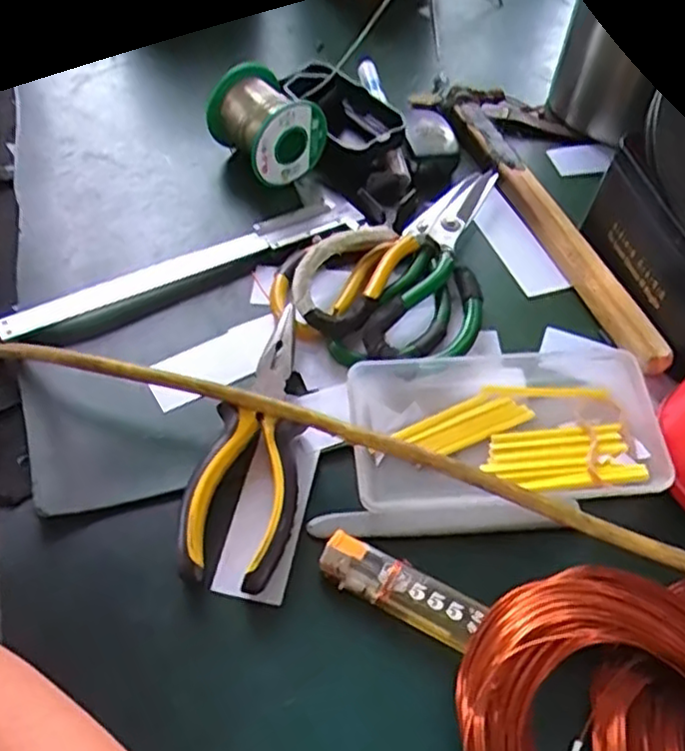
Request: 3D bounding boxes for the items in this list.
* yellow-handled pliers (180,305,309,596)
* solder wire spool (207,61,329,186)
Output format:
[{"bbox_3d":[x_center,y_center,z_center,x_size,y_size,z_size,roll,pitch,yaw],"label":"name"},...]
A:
[{"bbox_3d":[-0.040,0.029,0.345,0.051,0.018,0.153,14,54,8],"label":"yellow-handled pliers"},{"bbox_3d":[-0.056,-0.176,0.478,0.058,0.055,0.067,-34,59,-25],"label":"solder wire spool"}]

